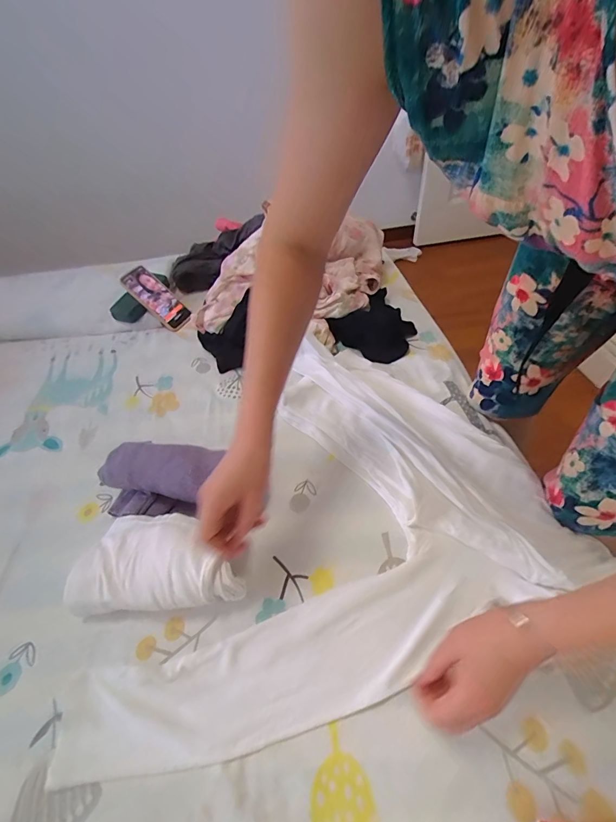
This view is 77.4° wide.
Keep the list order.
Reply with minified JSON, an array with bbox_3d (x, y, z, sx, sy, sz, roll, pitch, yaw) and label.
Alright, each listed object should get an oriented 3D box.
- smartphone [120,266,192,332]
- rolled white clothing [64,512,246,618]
[{"bbox_3d":[-0.356,-0.267,0.913,0.163,0.018,0.084,44,52,-14],"label":"smartphone"},{"bbox_3d":[-0.194,0.190,0.500,0.218,0.073,0.120,-2,47,3],"label":"rolled white clothing"}]

